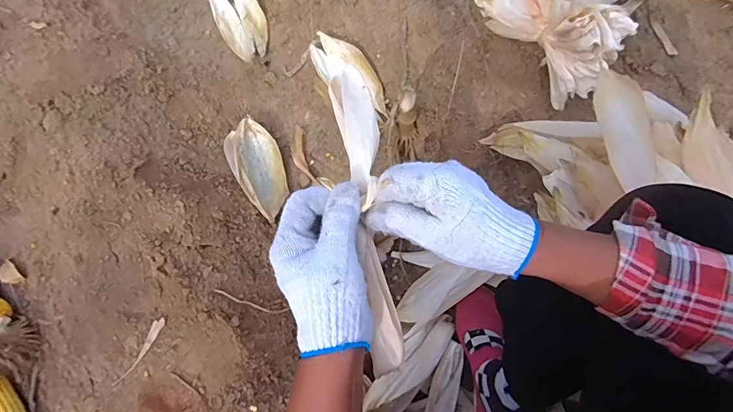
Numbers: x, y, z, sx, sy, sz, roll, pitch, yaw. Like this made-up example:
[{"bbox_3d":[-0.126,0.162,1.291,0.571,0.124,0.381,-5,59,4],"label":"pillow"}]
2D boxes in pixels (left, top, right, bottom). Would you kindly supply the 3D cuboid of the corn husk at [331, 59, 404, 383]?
[{"bbox_3d":[0.001,-0.004,0.372,0.034,0.070,0.287,-8,79,-3],"label":"corn husk"}]

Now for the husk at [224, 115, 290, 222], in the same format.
[{"bbox_3d":[-0.217,-0.071,0.844,0.099,0.037,0.226,-20,75,-3],"label":"husk"}]

